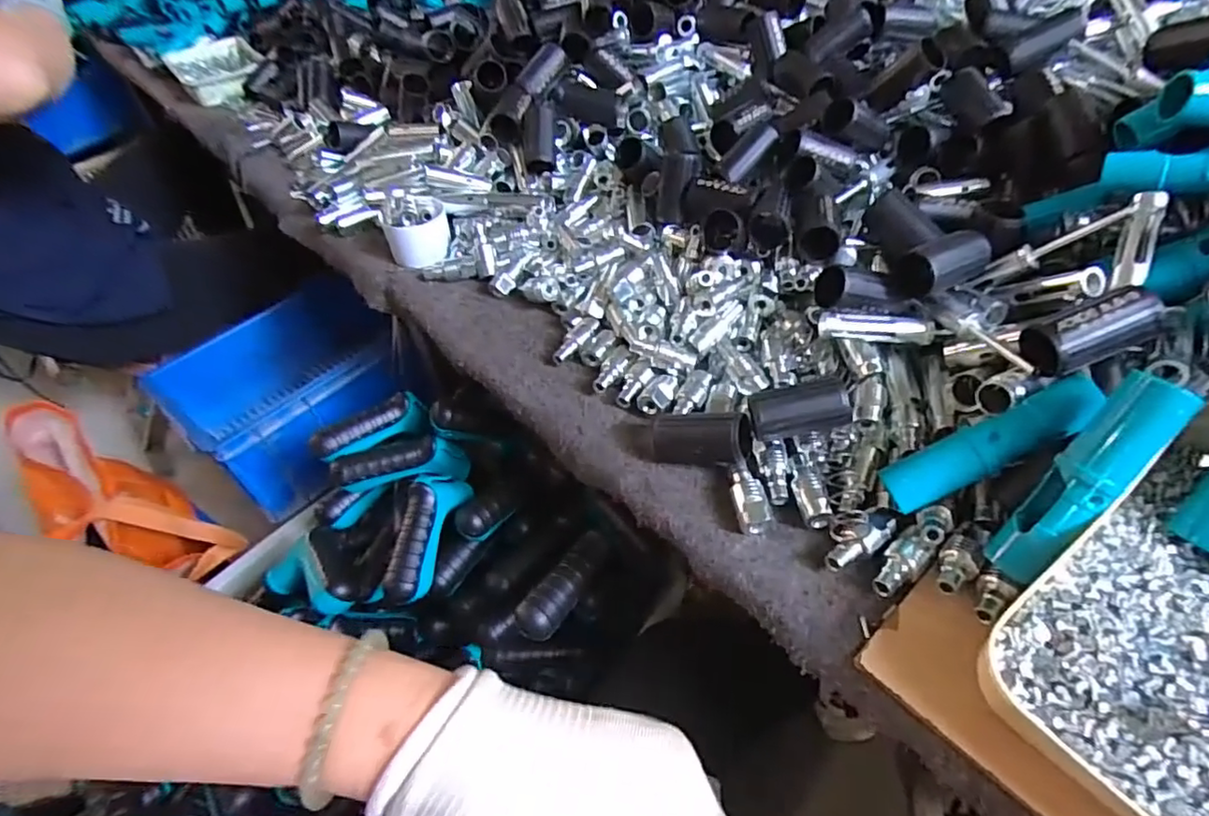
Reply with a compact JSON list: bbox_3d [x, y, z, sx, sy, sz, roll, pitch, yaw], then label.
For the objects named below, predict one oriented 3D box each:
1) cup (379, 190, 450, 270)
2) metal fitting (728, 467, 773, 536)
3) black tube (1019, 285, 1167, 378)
[{"bbox_3d":[-0.193,-0.184,0.626,0.065,0.062,0.062,-19,48,-12],"label":"cup"},{"bbox_3d":[0.096,0.061,0.403,0.021,0.014,0.046,-7,47,-1],"label":"metal fitting"},{"bbox_3d":[0.279,-0.045,0.345,0.065,0.028,0.030,-24,46,13],"label":"black tube"}]

